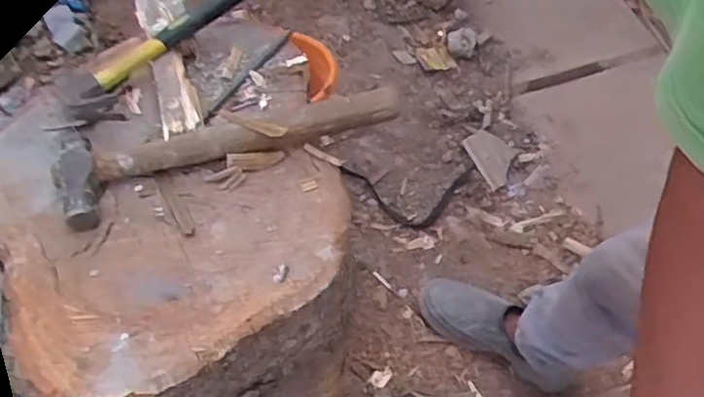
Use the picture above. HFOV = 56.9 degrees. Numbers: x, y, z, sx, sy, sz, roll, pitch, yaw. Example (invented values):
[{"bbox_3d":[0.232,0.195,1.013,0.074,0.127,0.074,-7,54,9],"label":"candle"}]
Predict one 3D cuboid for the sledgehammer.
[{"bbox_3d":[-0.114,-0.064,0.624,0.327,0.033,0.092,-20,58,-16],"label":"sledgehammer"}]

